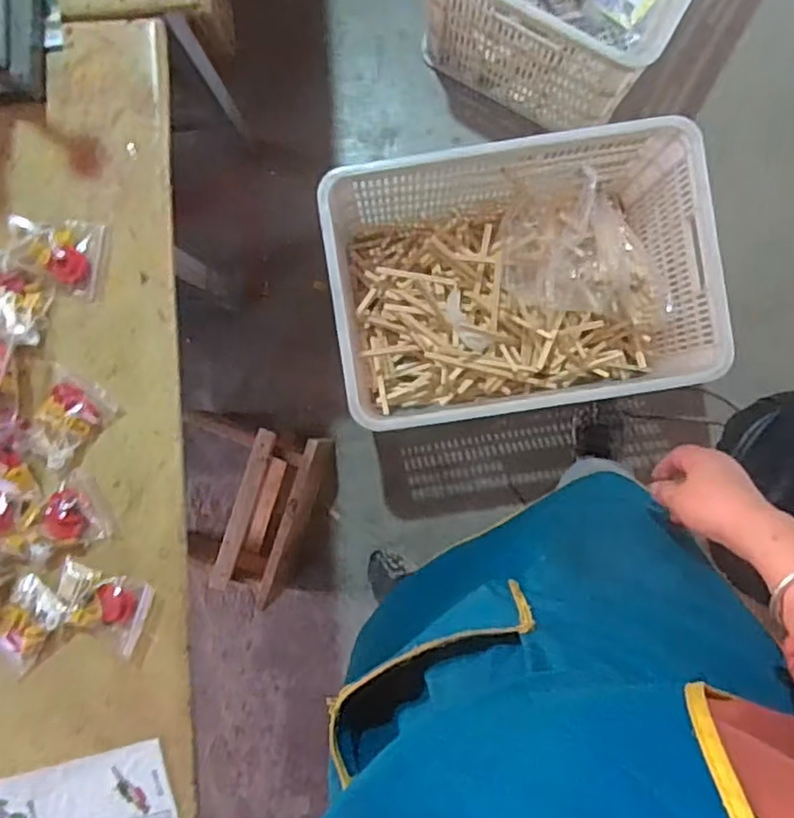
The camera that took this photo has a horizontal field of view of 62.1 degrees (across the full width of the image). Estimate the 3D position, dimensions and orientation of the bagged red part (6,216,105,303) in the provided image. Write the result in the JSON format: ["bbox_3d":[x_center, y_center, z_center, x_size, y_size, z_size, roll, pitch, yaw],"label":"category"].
[{"bbox_3d":[-0.319,-0.146,0.615,0.080,0.025,0.069,12,91,1],"label":"bagged red part"}]

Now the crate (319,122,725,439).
[{"bbox_3d":[0.205,-0.231,1.188,0.606,0.302,0.465,-9,91,1],"label":"crate"}]

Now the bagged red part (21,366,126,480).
[{"bbox_3d":[-0.313,0.010,0.615,0.070,0.023,0.087,40,91,0],"label":"bagged red part"}]

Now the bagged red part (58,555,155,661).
[{"bbox_3d":[-0.276,0.184,0.612,0.084,0.018,0.067,19,91,1],"label":"bagged red part"}]

